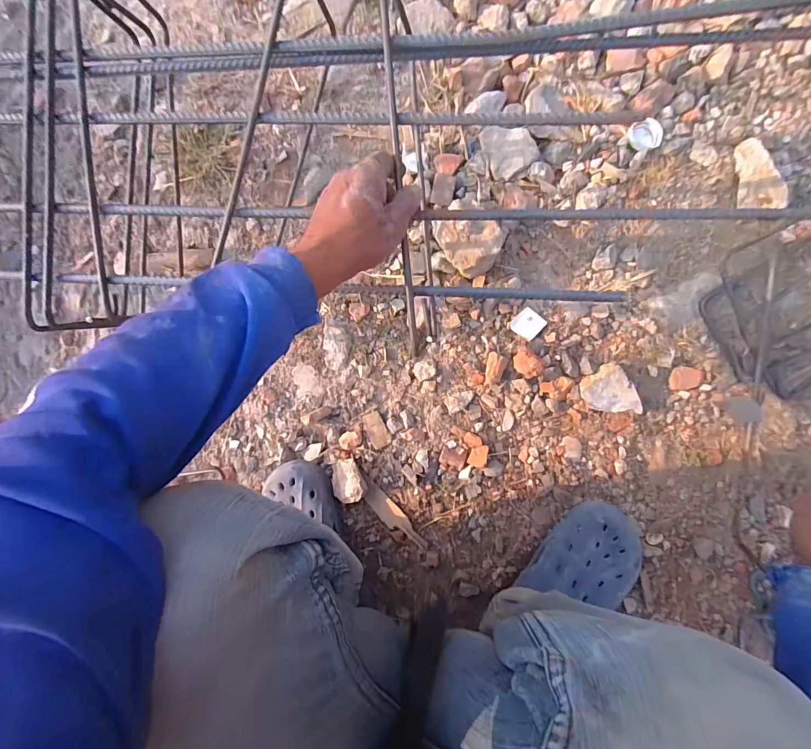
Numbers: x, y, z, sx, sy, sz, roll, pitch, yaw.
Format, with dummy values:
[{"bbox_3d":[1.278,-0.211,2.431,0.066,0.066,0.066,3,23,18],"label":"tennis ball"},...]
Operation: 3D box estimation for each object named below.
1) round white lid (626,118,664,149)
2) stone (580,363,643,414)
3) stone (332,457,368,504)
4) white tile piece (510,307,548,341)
[{"bbox_3d":[0.304,-0.303,0.504,0.041,0.006,0.037,-28,91,9],"label":"round white lid"},{"bbox_3d":[0.264,0.028,0.517,0.057,0.028,0.074,-35,90,9],"label":"stone"},{"bbox_3d":[-0.079,0.147,0.558,0.049,0.029,0.056,-21,92,9],"label":"stone"},{"bbox_3d":[0.162,-0.066,0.530,0.035,0.010,0.035,40,99,3],"label":"white tile piece"}]

